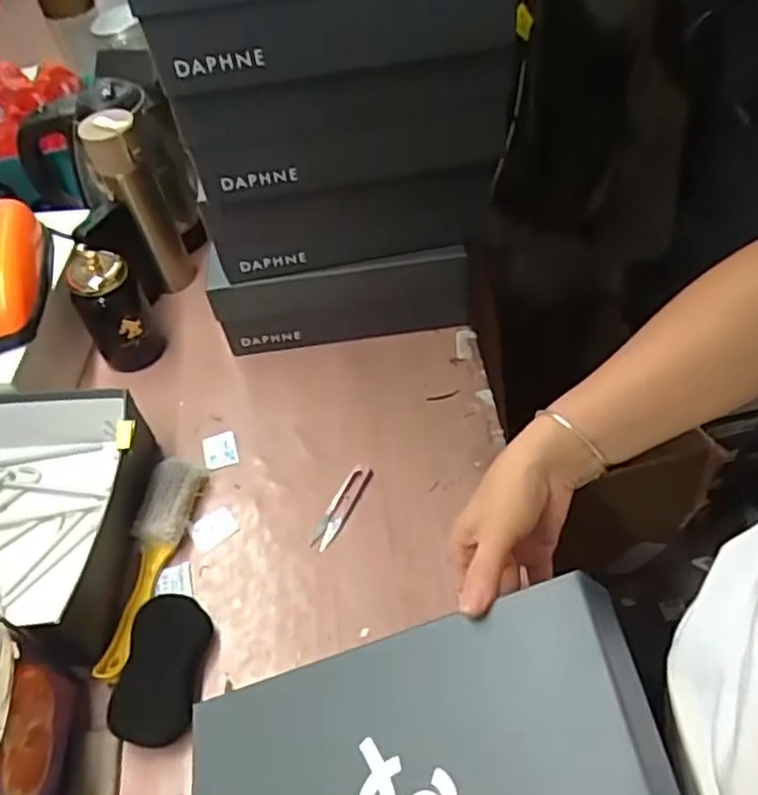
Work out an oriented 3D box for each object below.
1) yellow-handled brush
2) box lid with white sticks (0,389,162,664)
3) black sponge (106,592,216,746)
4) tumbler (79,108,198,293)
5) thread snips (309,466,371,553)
[{"bbox_3d":[-0.224,0.161,0.708,0.052,0.034,0.230,3,52,9],"label":"yellow-handled brush"},{"bbox_3d":[-0.417,0.124,0.725,0.340,0.089,0.254,0,52,6],"label":"box lid with white sticks"},{"bbox_3d":[-0.193,0.243,0.637,0.060,0.037,0.121,2,52,8],"label":"black sponge"},{"bbox_3d":[-0.300,-0.243,0.902,0.064,0.241,0.061,-3,51,4],"label":"tumbler"},{"bbox_3d":[-0.039,0.113,0.741,0.025,0.008,0.101,21,57,21],"label":"thread snips"}]

